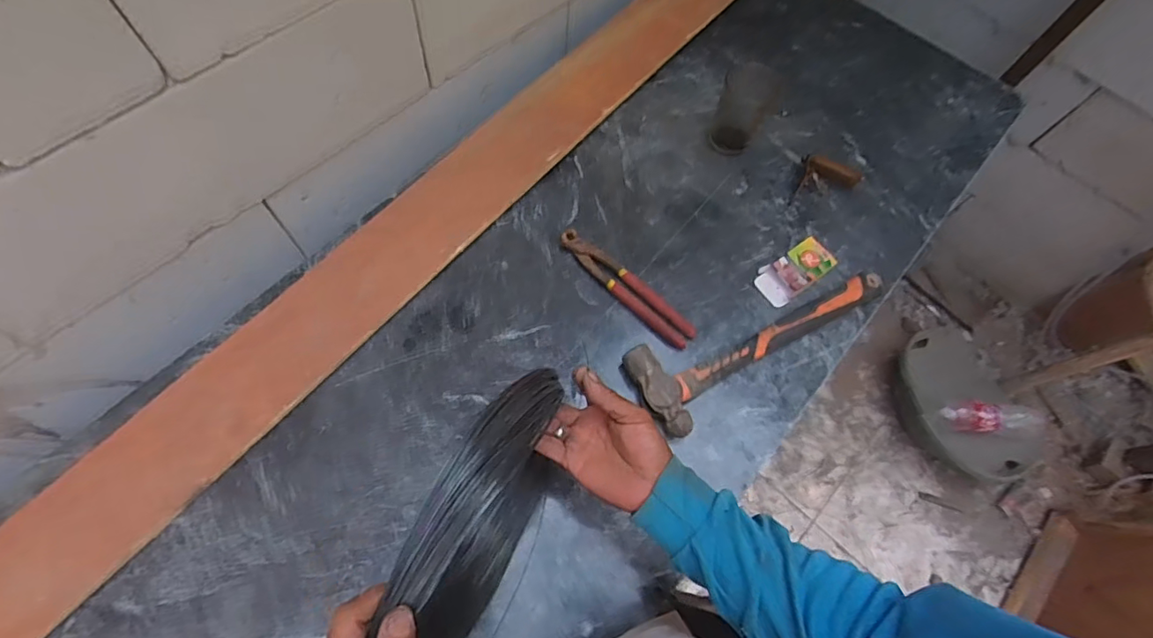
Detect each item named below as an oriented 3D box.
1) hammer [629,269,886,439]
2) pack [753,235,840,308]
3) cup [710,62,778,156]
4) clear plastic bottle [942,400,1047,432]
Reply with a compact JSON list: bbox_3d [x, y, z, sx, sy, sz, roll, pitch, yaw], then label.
[{"bbox_3d":[0.238,0.022,0.712,0.357,0.038,0.114,-26,71,-12],"label":"hammer"},{"bbox_3d":[0.304,-0.067,0.761,0.116,0.018,0.058,-30,72,-13],"label":"pack"},{"bbox_3d":[0.241,-0.306,0.805,0.070,0.115,0.067,1,67,-2],"label":"cup"},{"bbox_3d":[1.177,0.277,1.534,0.325,0.073,0.089,-1,67,-2],"label":"clear plastic bottle"}]

